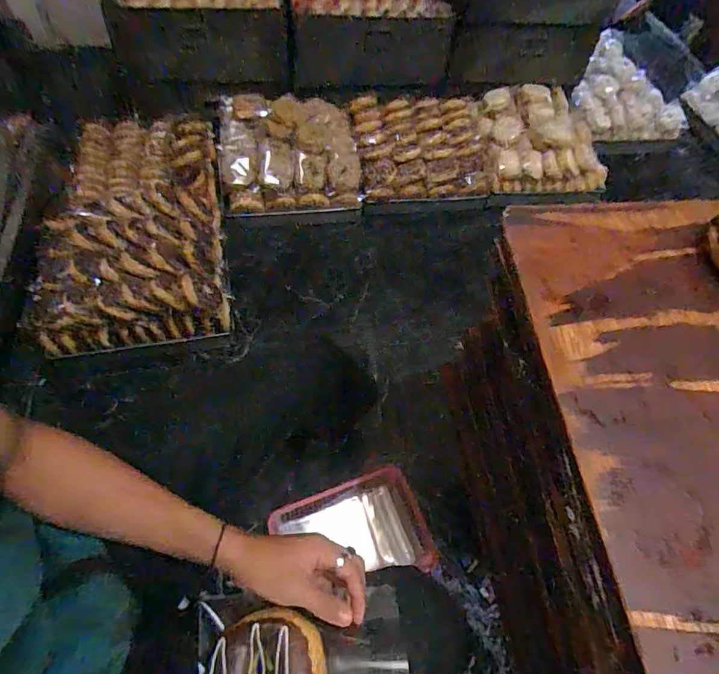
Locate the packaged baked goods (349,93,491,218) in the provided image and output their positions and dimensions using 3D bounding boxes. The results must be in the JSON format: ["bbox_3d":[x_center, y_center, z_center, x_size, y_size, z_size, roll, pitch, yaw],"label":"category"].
[{"bbox_3d":[0.187,-0.580,1.428,0.413,0.135,0.389,-1,57,-6],"label":"packaged baked goods"}]

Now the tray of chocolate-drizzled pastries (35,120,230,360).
[{"bbox_3d":[-0.578,-0.337,1.186,0.407,0.144,0.773,-7,58,-10],"label":"tray of chocolate-drizzled pastries"}]

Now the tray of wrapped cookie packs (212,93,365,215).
[{"bbox_3d":[-0.210,-0.555,1.326,0.390,0.144,0.360,-6,57,-9],"label":"tray of wrapped cookie packs"}]

